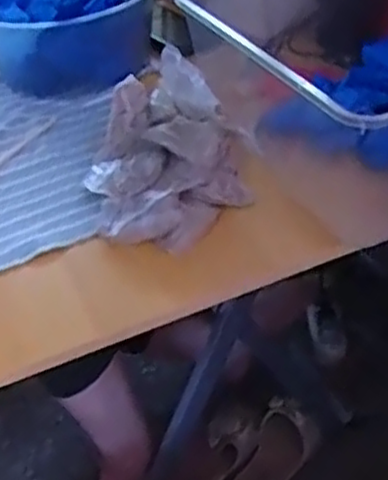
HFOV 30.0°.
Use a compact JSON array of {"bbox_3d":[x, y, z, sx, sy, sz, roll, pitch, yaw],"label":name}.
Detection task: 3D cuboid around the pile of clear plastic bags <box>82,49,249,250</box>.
[{"bbox_3d":[-0.028,-0.079,0.660,0.141,0.085,0.178,-8,39,-2],"label":"pile of clear plastic bags"}]

